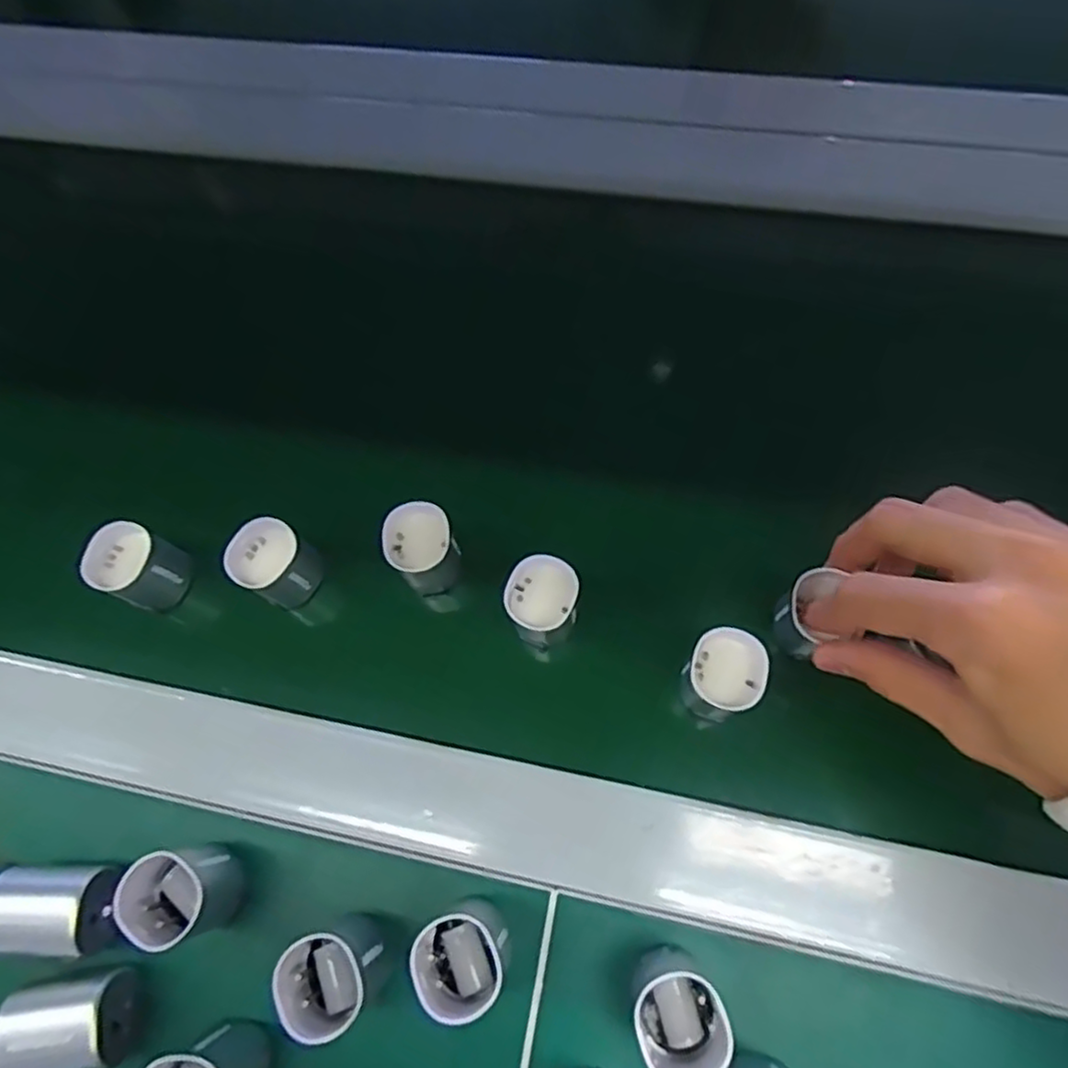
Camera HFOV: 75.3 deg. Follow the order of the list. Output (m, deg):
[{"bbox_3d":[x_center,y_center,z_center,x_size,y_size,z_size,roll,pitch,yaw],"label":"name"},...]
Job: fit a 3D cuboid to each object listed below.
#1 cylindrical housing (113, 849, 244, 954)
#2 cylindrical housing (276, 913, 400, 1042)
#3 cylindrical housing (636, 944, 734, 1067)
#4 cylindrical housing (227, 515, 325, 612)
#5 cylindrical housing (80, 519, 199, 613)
[{"bbox_3d":[-0.128,0.130,0.251,0.027,0.035,0.030,-17,72,-4],"label":"cylindrical housing"},{"bbox_3d":[-0.069,0.152,0.242,0.032,0.037,0.030,0,71,1],"label":"cylindrical housing"},{"bbox_3d":[0.048,0.161,0.229,0.029,0.032,0.035,-27,73,-8],"label":"cylindrical housing"},{"bbox_3d":[-0.112,0.013,0.305,0.028,0.037,0.031,26,74,10],"label":"cylindrical housing"},{"bbox_3d":[-0.173,0.015,0.306,0.028,0.036,0.030,0,71,1],"label":"cylindrical housing"}]

